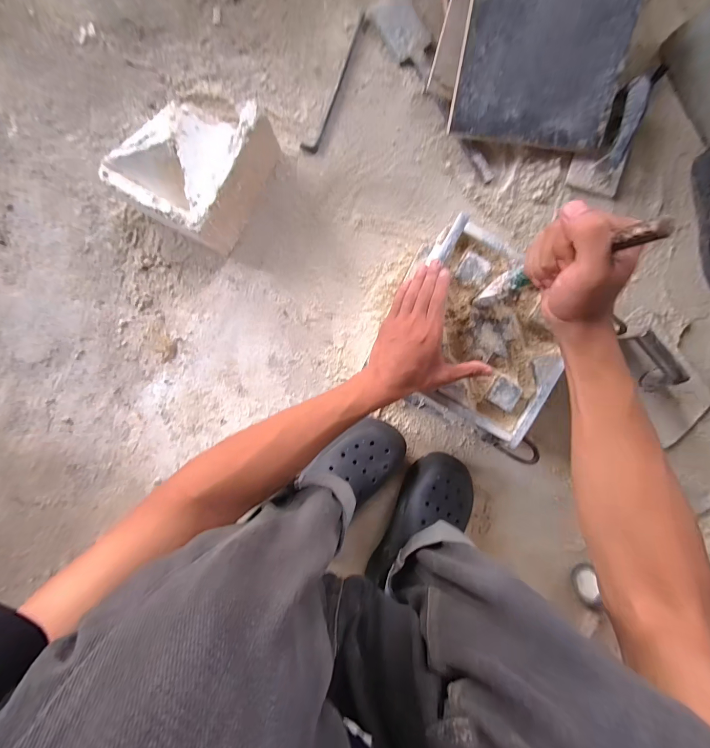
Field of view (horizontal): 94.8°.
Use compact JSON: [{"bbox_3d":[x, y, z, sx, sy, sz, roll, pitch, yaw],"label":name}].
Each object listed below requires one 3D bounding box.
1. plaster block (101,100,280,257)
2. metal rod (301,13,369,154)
[{"bbox_3d":[-0.244,-0.313,0.496,0.181,0.097,0.196,26,92,-1],"label":"plaster block"},{"bbox_3d":[-0.031,-0.469,0.530,0.025,0.008,0.225,24,92,-2],"label":"metal rod"}]

